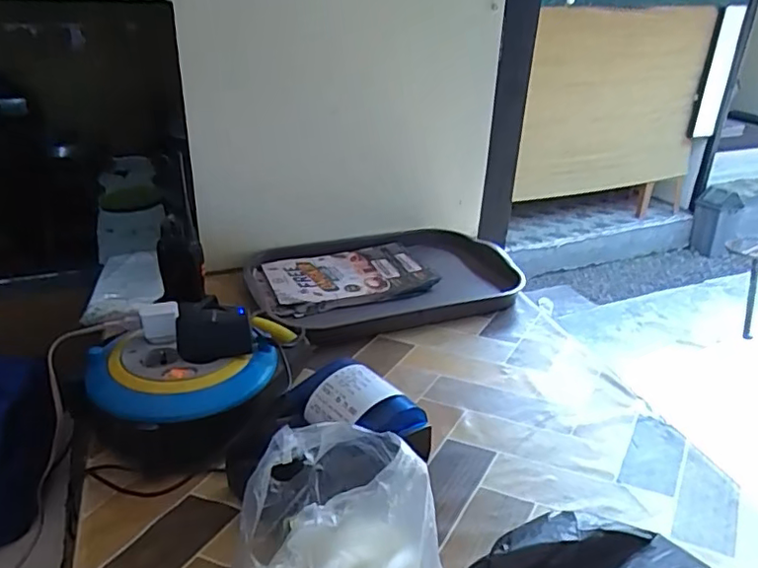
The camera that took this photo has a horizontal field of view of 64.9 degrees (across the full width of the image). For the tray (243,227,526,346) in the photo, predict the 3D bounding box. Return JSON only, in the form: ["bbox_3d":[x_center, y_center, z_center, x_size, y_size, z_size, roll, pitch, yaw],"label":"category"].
[{"bbox_3d":[0.015,-0.010,0.914,0.413,0.028,0.271,-8,30,-21],"label":"tray"}]

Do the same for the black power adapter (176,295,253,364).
[{"bbox_3d":[-0.163,0.045,0.584,0.066,0.048,0.041,-10,30,-21],"label":"black power adapter"}]

